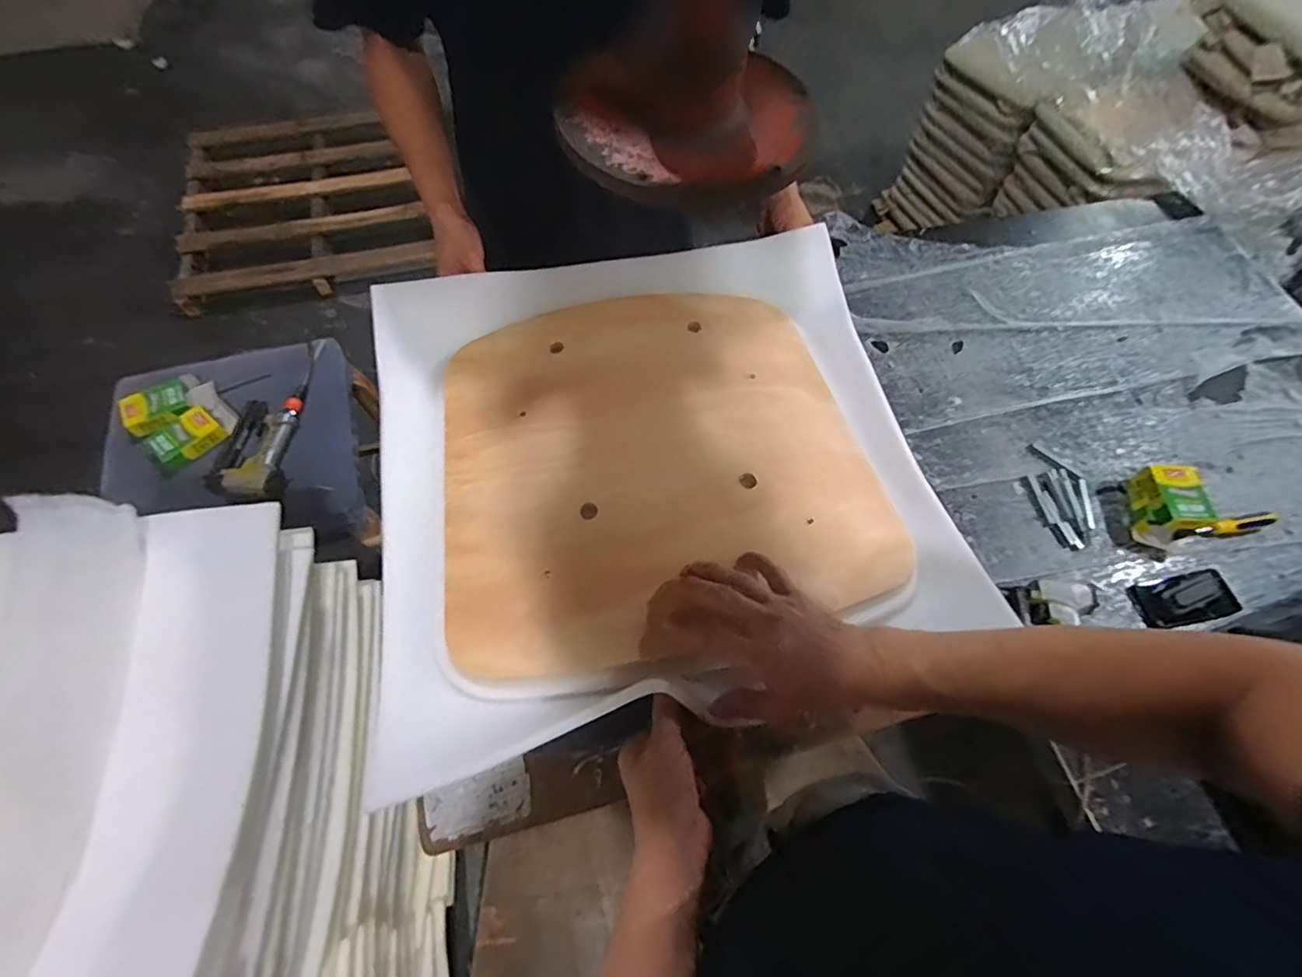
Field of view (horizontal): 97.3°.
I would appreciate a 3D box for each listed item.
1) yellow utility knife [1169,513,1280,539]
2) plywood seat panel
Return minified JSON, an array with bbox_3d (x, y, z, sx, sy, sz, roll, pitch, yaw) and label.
[{"bbox_3d":[1.034,0.071,1.024,0.199,0.032,0.029,-9,64,-7],"label":"yellow utility knife"},{"bbox_3d":[0.007,-0.042,0.621,0.447,0.023,0.407,-10,64,-8],"label":"plywood seat panel"}]

